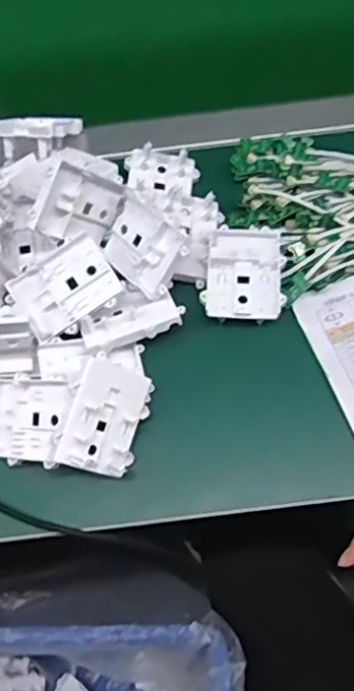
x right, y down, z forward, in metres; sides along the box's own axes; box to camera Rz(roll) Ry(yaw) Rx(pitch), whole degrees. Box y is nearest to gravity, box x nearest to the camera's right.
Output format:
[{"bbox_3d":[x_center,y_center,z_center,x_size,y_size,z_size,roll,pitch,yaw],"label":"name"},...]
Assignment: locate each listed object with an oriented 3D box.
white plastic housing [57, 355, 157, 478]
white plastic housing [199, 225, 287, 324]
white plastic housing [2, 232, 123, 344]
[{"bbox_3d":[-0.052,0.053,0.458,0.065,0.014,0.085,27,76,-32],"label":"white plastic housing"},{"bbox_3d":[0.059,-0.062,0.521,0.065,0.023,0.087,4,69,4],"label":"white plastic housing"},{"bbox_3d":[-0.092,-0.046,0.511,0.083,0.030,0.064,-36,80,2],"label":"white plastic housing"}]

